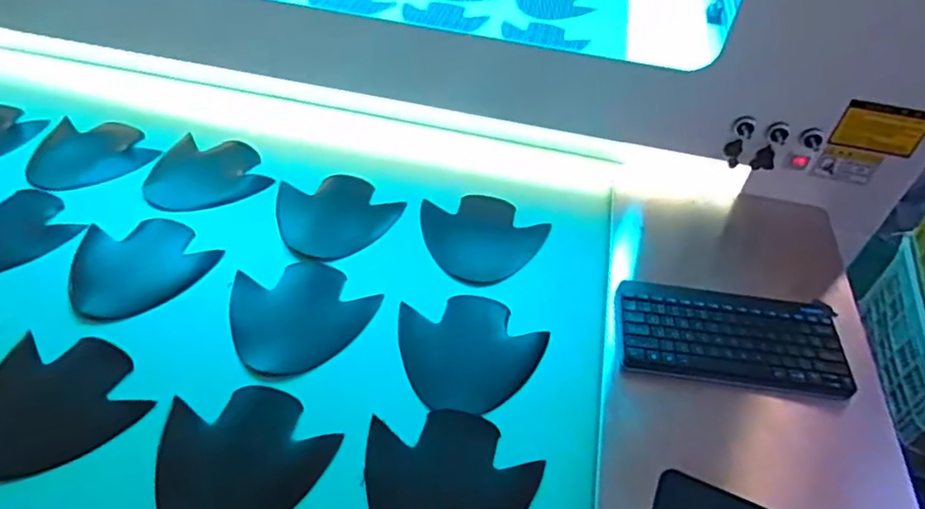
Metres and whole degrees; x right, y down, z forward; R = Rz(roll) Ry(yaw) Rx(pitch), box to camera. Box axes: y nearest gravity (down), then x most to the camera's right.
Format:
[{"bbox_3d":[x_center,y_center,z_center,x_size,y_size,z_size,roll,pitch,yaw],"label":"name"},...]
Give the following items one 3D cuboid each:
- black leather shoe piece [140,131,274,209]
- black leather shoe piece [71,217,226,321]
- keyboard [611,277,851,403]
[{"bbox_3d":[-0.423,-0.139,1.019,0.180,0.010,0.193,3,46,-3],"label":"black leather shoe piece"},{"bbox_3d":[-0.462,0.009,0.875,0.170,0.004,0.177,35,53,25],"label":"black leather shoe piece"},{"bbox_3d":[0.343,0.101,0.805,0.282,0.028,0.140,9,46,1],"label":"keyboard"}]

